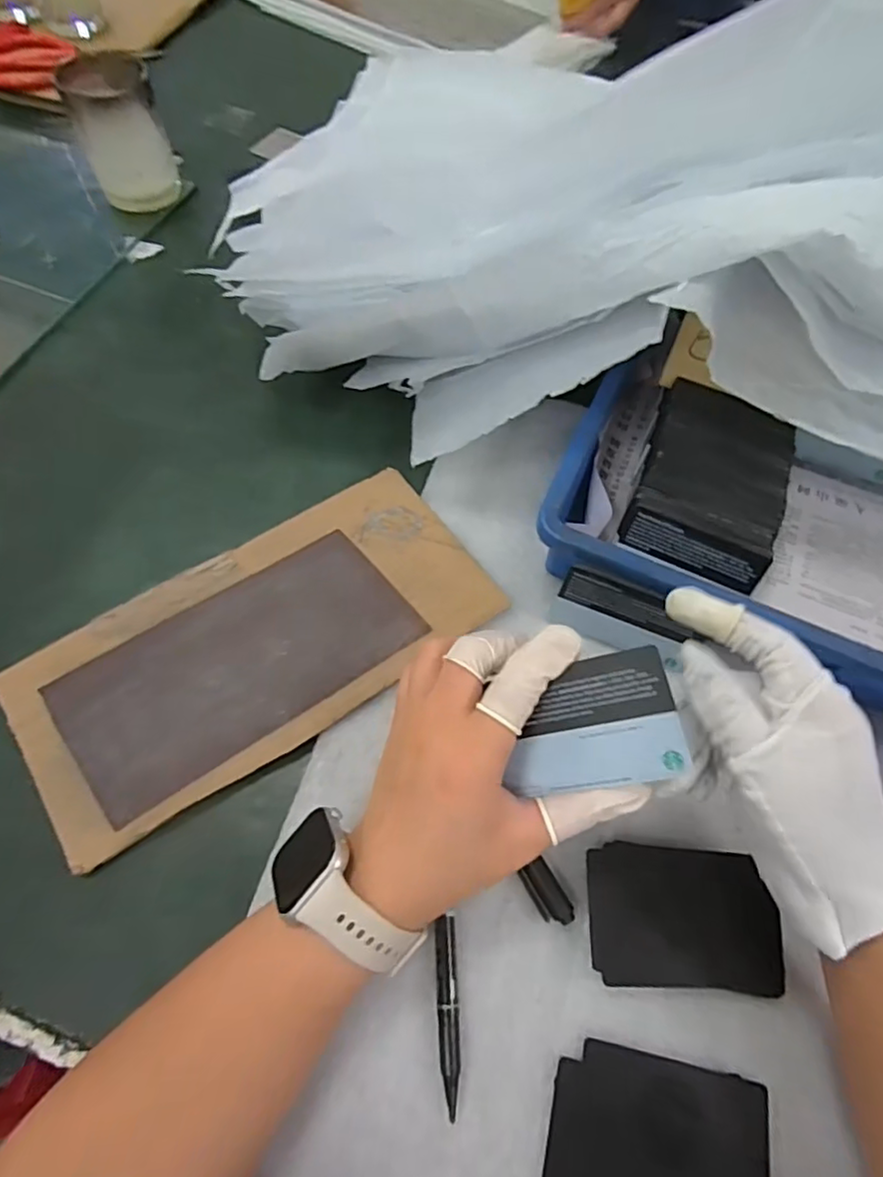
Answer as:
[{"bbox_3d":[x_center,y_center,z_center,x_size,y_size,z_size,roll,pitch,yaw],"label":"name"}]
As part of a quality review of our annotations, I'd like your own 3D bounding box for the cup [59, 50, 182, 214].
[{"bbox_3d":[-0.281,-0.402,0.520,0.072,0.092,0.078,-19,65,-12],"label":"cup"}]

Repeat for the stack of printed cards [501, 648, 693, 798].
[{"bbox_3d":[0.062,0.058,0.252,0.073,0.004,0.053,-17,86,25],"label":"stack of printed cards"}]

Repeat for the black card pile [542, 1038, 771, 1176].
[{"bbox_3d":[0.096,0.248,0.263,0.096,0.004,0.065,12,63,4],"label":"black card pile"}]

